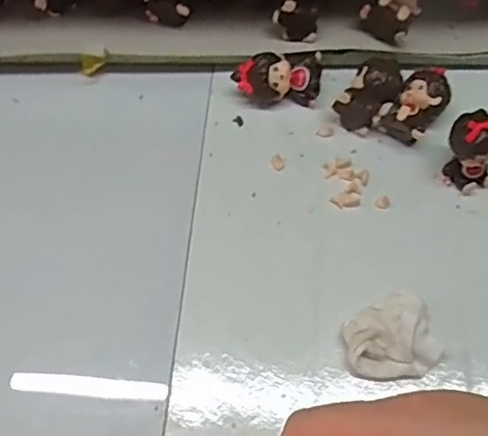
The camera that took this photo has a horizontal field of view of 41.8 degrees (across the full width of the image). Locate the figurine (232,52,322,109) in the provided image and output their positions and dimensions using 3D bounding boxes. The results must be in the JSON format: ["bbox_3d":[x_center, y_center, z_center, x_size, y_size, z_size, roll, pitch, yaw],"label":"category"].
[{"bbox_3d":[0.018,-0.073,0.336,0.044,0.023,0.021,0,64,0],"label":"figurine"}]

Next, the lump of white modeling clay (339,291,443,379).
[{"bbox_3d":[0.063,0.053,0.280,0.039,0.012,0.034,-15,65,-6],"label":"lump of white modeling clay"}]

